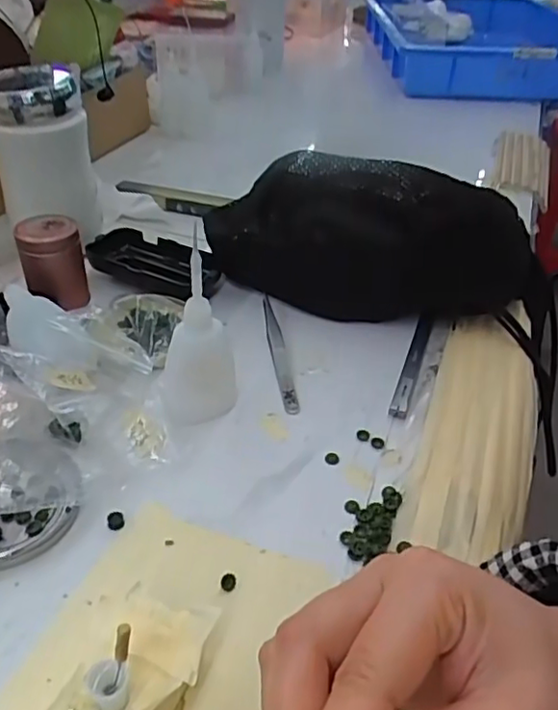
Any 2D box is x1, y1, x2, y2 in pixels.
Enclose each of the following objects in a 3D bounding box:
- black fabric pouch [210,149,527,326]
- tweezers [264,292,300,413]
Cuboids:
[{"bbox_3d":[0.068,-0.102,0.491,0.231,0.101,0.130,-5,40,-11],"label":"black fabric pouch"},{"bbox_3d":[-0.002,-0.008,0.448,0.013,0.007,0.134,-3,39,-8],"label":"tweezers"}]

